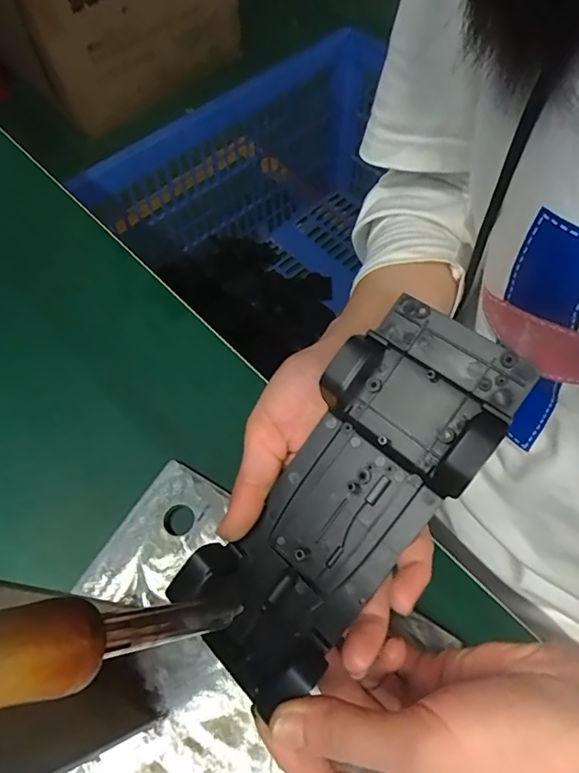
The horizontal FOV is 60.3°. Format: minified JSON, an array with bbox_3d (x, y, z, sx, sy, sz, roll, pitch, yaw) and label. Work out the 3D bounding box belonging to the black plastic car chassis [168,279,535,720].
[{"bbox_3d":[0.023,0.049,0.225,0.074,0.026,0.182,38,95,18],"label":"black plastic car chassis"}]

